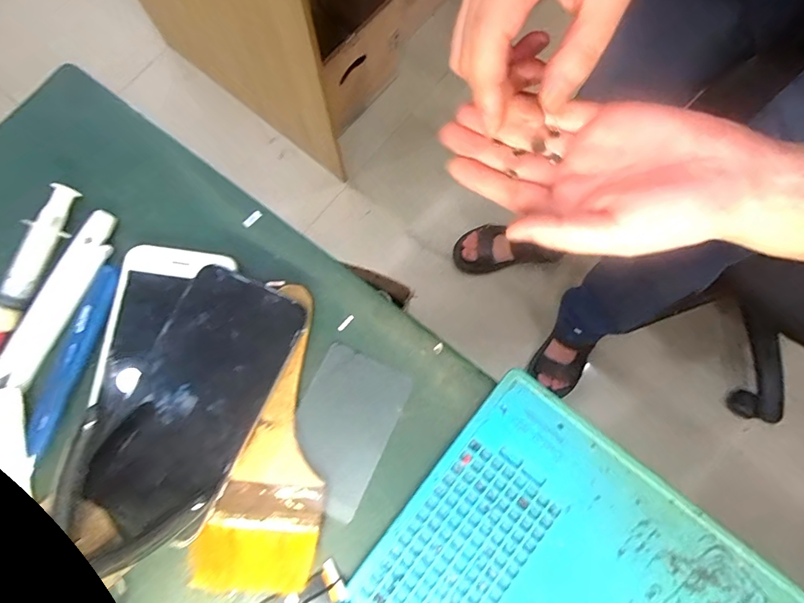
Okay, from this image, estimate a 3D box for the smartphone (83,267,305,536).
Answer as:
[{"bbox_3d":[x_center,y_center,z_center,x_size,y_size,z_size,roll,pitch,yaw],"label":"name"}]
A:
[{"bbox_3d":[-0.113,0.053,0.255,0.068,0.015,0.140,24,79,4],"label":"smartphone"}]

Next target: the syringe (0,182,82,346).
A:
[{"bbox_3d":[-0.222,-0.016,0.266,0.019,0.010,0.115,23,79,3],"label":"syringe"}]

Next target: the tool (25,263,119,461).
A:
[{"bbox_3d":[-0.188,0.031,0.258,0.019,0.004,0.108,17,78,2],"label":"tool"}]

